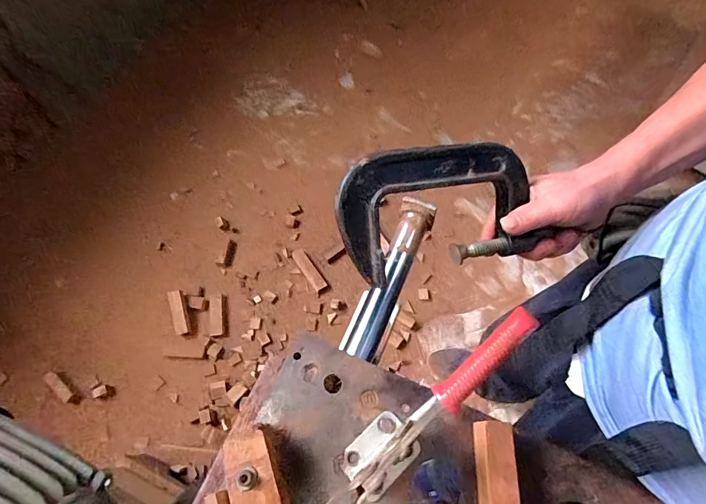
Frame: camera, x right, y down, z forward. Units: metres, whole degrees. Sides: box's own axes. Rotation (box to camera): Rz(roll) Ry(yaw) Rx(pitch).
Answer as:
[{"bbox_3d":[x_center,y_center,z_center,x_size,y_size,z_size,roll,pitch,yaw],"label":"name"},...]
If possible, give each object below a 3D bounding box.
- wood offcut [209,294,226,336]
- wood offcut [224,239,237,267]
[{"bbox_3d":[-0.430,0.203,1.287,0.047,0.016,0.135,-5,66,-3],"label":"wood offcut"},{"bbox_3d":[-0.424,0.006,1.394,0.029,0.012,0.100,7,73,1],"label":"wood offcut"}]

